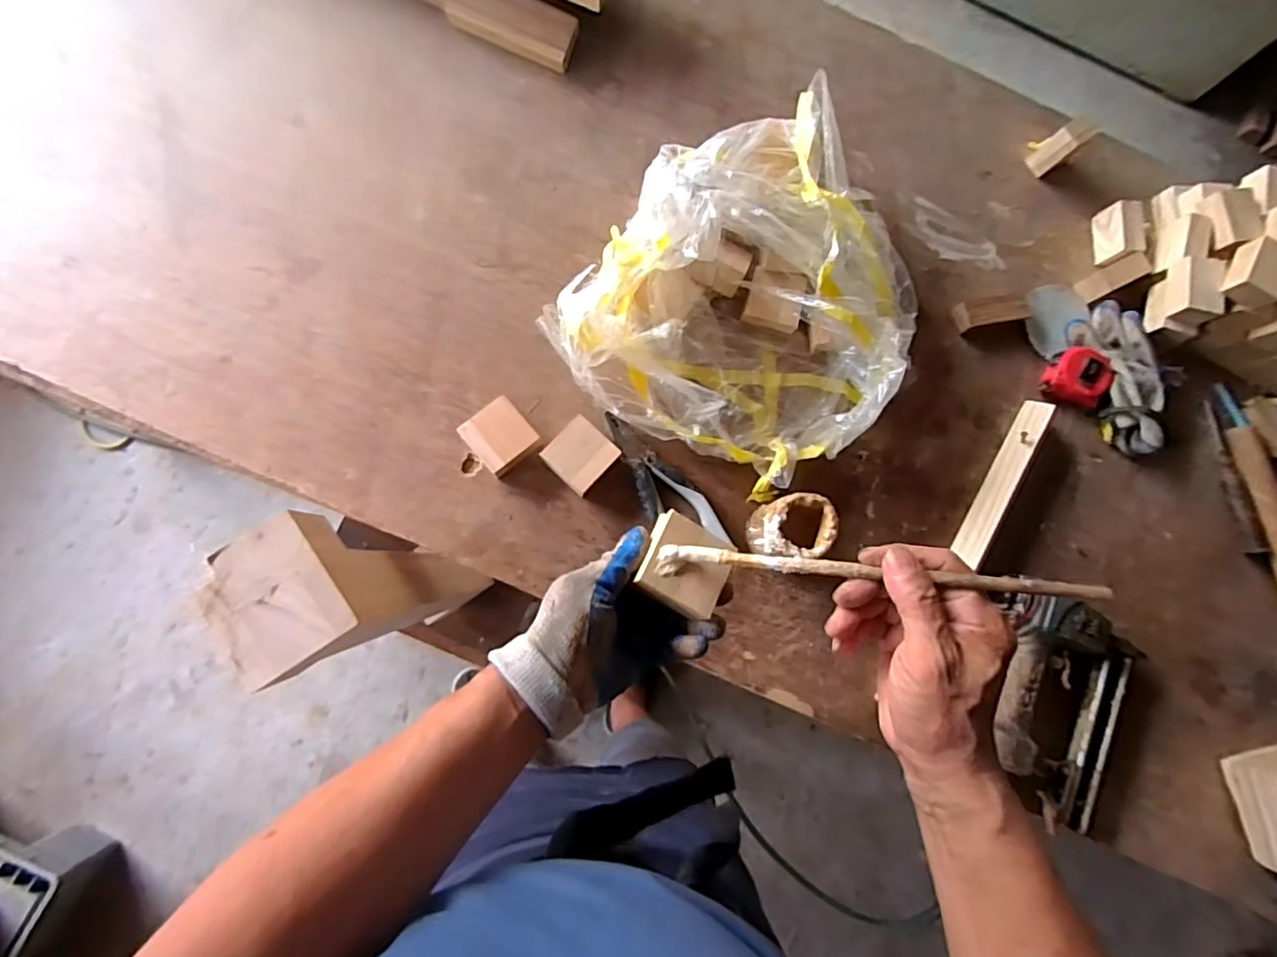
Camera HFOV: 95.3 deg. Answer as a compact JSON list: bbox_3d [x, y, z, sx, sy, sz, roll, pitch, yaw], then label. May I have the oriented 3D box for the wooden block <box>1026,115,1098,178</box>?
[{"bbox_3d":[0.502,-0.396,0.692,0.026,0.070,0.030,-42,88,-9],"label":"wooden block"}]

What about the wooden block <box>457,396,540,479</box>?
[{"bbox_3d":[-0.142,-0.043,0.600,0.059,0.031,0.063,-41,87,-9],"label":"wooden block"}]

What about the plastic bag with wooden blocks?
[{"bbox_3d":[0.123,-0.192,0.608,0.329,0.120,0.364,37,80,1],"label":"plastic bag with wooden blocks"}]

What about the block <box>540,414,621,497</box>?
[{"bbox_3d":[-0.060,-0.023,0.608,0.061,0.028,0.060,43,81,2],"label":"block"}]

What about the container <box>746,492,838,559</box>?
[{"bbox_3d":[0.151,0.050,0.589,0.063,0.089,0.060,4,81,-4],"label":"container"}]

